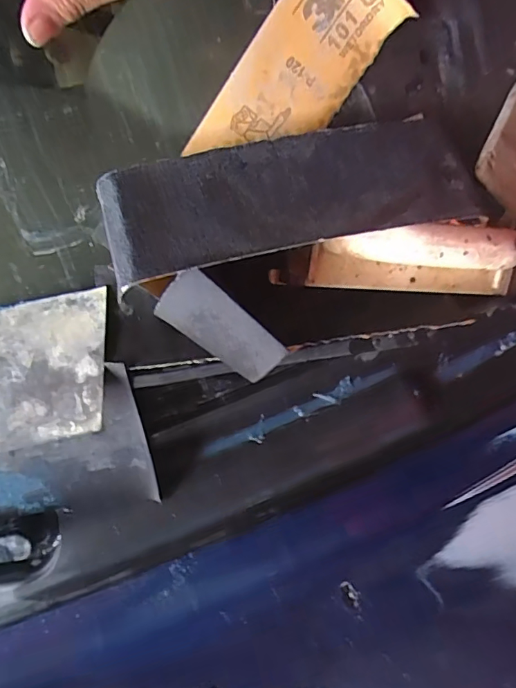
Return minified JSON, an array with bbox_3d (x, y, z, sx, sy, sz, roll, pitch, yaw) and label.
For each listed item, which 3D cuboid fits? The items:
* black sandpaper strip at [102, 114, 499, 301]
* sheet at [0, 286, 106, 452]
[{"bbox_3d":[0.026,-0.098,0.315,0.242,0.012,0.083,-15,71,-11],"label":"black sandpaper strip"},{"bbox_3d":[-0.171,0.022,0.332,0.138,0.005,0.097,-12,78,-2],"label":"sheet"}]

